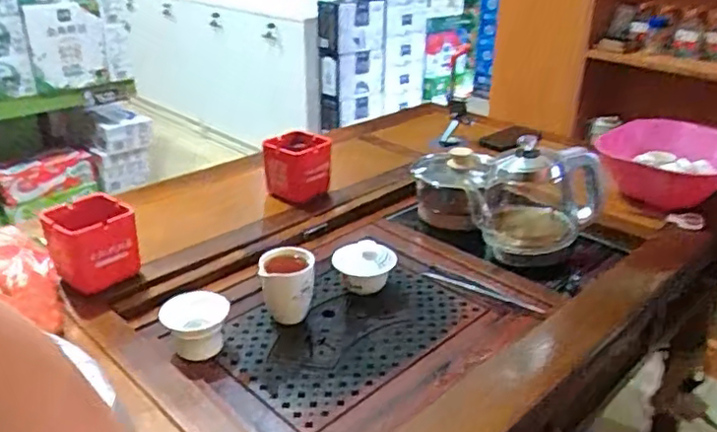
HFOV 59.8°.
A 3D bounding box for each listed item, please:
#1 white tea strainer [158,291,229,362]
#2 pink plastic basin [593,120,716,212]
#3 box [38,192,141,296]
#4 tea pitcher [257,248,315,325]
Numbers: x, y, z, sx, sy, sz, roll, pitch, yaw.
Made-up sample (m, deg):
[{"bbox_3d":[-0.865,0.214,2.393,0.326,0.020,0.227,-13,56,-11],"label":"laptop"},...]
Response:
[{"bbox_3d":[-0.197,0.132,0.767,0.067,0.051,0.073,0,26,0],"label":"white tea strainer"},{"bbox_3d":[0.572,-0.092,1.141,0.252,0.098,0.264,10,28,19],"label":"pink plastic basin"},{"bbox_3d":[-0.353,0.037,0.835,0.098,0.092,0.102,21,33,36],"label":"box"},{"bbox_3d":[-0.092,0.095,0.817,0.071,0.083,0.067,1,26,0],"label":"tea pitcher"}]

